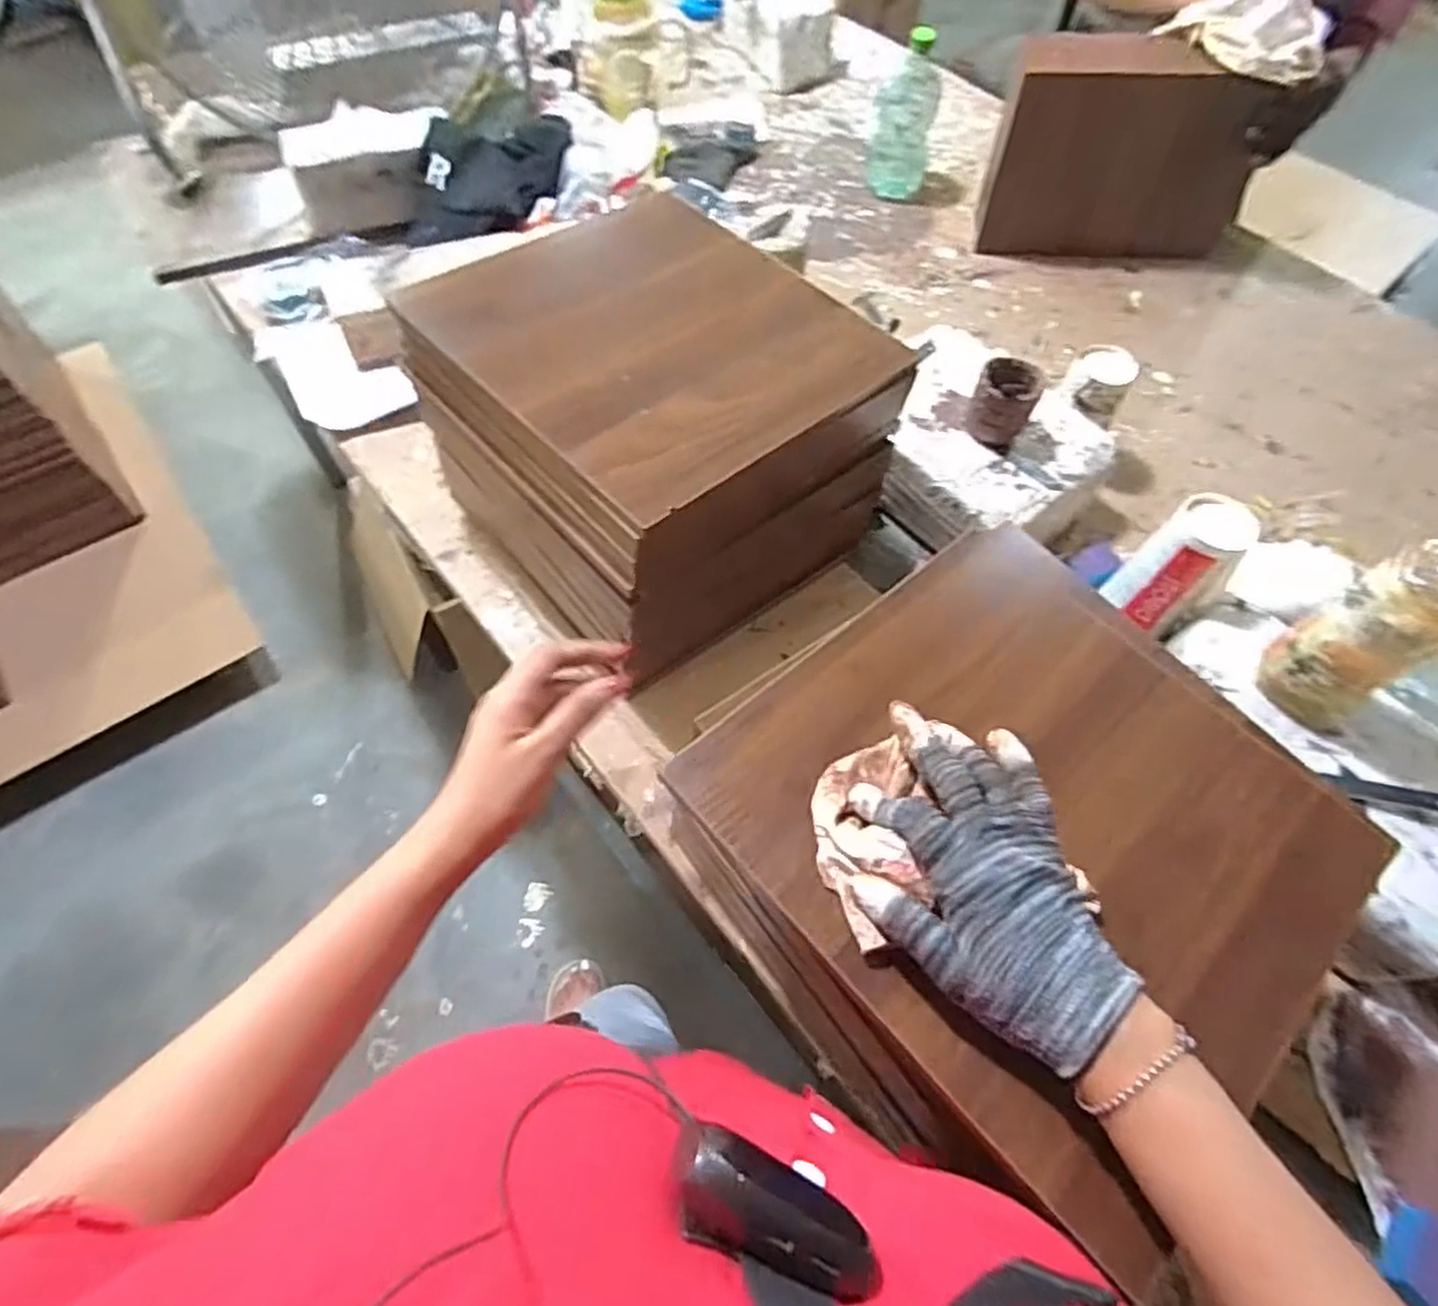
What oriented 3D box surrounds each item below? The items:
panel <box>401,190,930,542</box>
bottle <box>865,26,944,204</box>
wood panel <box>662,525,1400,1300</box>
[{"bbox_3d":[-0.056,-0.281,0.635,0.322,0.018,0.347,-37,65,-26],"label":"panel"},{"bbox_3d":[0.275,-0.780,1.088,0.086,0.205,0.066,9,61,3],"label":"bottle"},{"bbox_3d":[0.201,0.089,0.456,0.345,0.013,0.323,-35,67,-25],"label":"wood panel"}]

